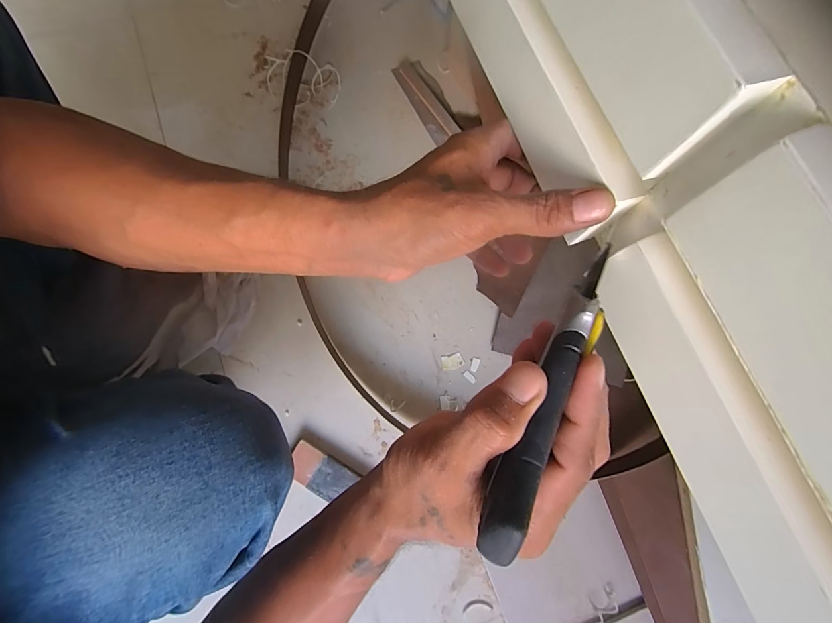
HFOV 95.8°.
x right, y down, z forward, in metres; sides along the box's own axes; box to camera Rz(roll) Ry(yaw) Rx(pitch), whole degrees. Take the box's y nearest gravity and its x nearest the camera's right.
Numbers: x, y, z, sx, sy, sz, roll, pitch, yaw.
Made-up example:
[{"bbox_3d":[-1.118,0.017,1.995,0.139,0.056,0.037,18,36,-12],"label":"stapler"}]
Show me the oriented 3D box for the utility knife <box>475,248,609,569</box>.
[{"bbox_3d":[0.060,0.039,0.167,0.019,0.018,0.143,25,80,4],"label":"utility knife"}]

